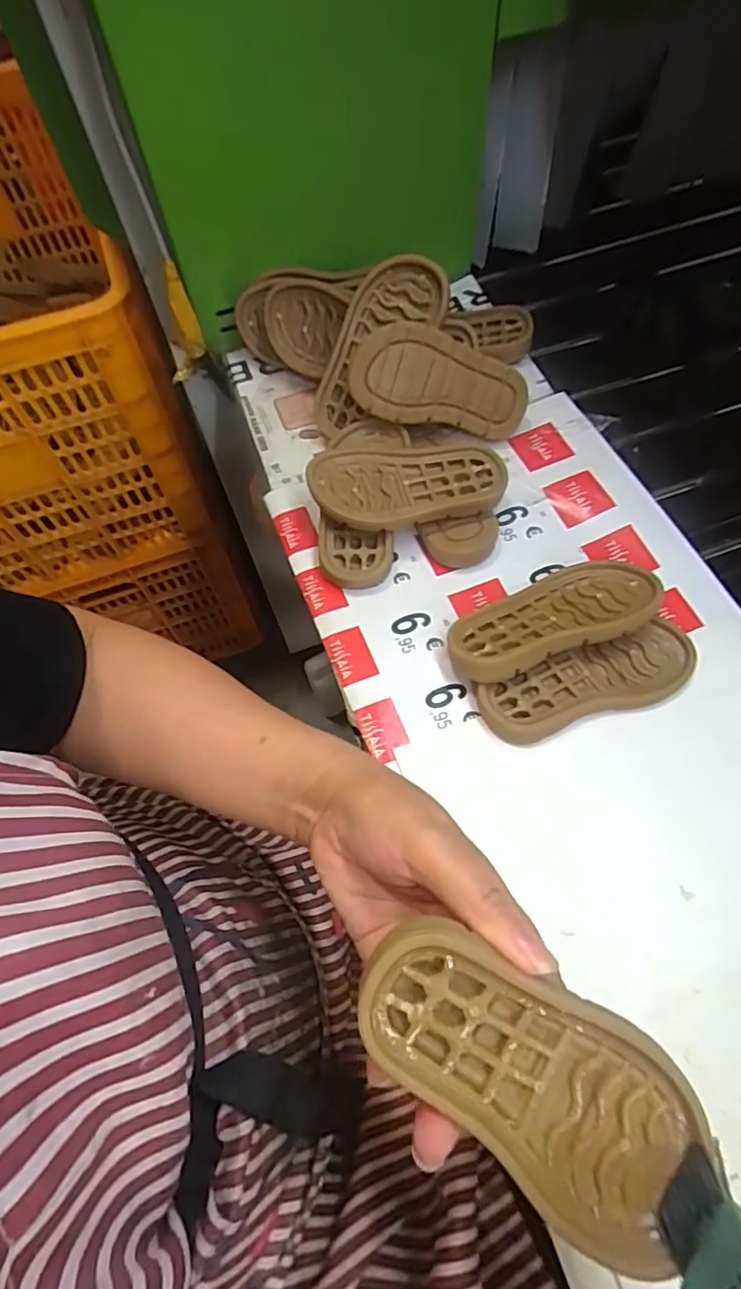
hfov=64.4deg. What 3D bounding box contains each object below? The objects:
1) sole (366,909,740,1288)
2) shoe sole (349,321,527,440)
[{"bbox_3d":[0.056,0.149,0.204,0.131,0.019,0.062,38,67,0],"label":"sole"},{"bbox_3d":[0.055,-0.196,0.440,0.134,0.065,0.015,4,20,-16],"label":"shoe sole"}]

